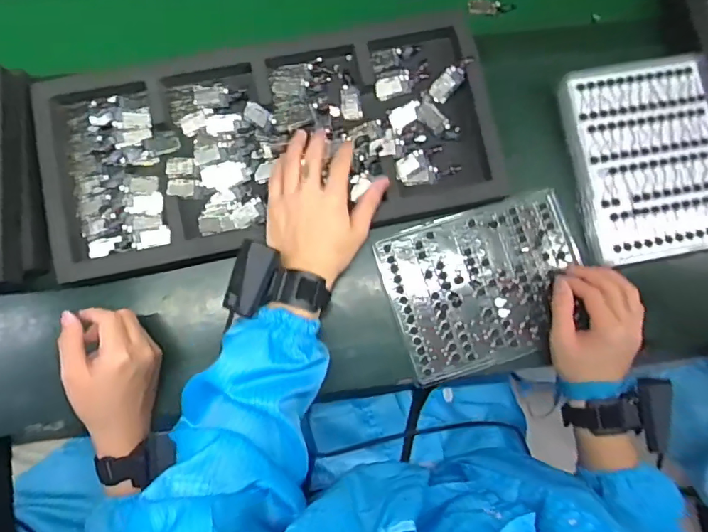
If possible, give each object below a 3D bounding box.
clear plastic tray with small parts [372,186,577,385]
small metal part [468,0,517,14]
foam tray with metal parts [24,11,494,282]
[{"bbox_3d":[0.150,0.020,0.540,0.217,0.017,0.168,-17,81,-4],"label":"clear plastic tray with small parts"},{"bbox_3d":[0.172,-0.324,0.603,0.058,0.012,0.016,15,80,18],"label":"small metal part"},{"bbox_3d":[-0.089,-0.139,0.528,0.476,0.034,0.218,-12,81,-4],"label":"foam tray with metal parts"}]

